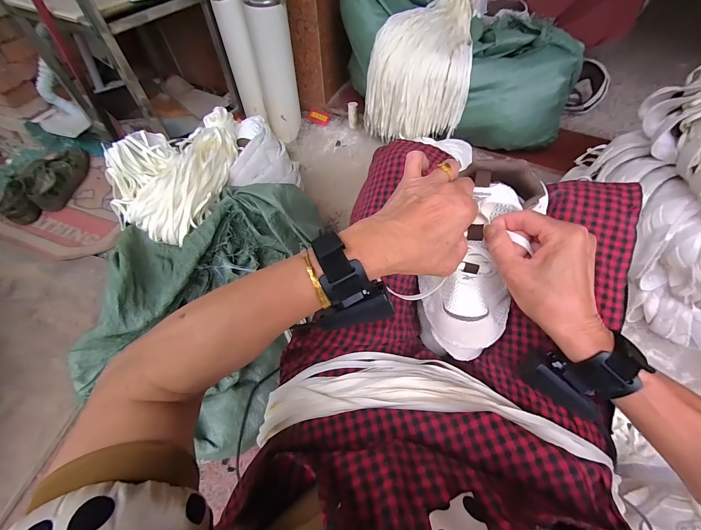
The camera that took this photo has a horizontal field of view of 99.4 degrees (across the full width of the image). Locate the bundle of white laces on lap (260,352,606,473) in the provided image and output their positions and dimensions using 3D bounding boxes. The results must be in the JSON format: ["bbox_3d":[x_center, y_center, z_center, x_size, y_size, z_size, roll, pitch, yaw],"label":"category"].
[{"bbox_3d":[0.068,0.139,0.306,0.326,0.076,0.095,2,59,1],"label":"bundle of white laces on lap"}]

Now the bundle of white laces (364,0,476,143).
[{"bbox_3d":[0.198,-0.591,0.875,0.273,0.264,0.357,7,60,5],"label":"bundle of white laces"}]

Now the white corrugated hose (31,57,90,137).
[{"bbox_3d":[-1.032,-0.550,1.039,0.160,0.223,0.098,10,60,6],"label":"white corrugated hose"}]

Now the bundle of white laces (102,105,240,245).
[{"bbox_3d":[-0.372,-0.241,0.666,0.209,0.088,0.385,11,60,7],"label":"bundle of white laces"}]

